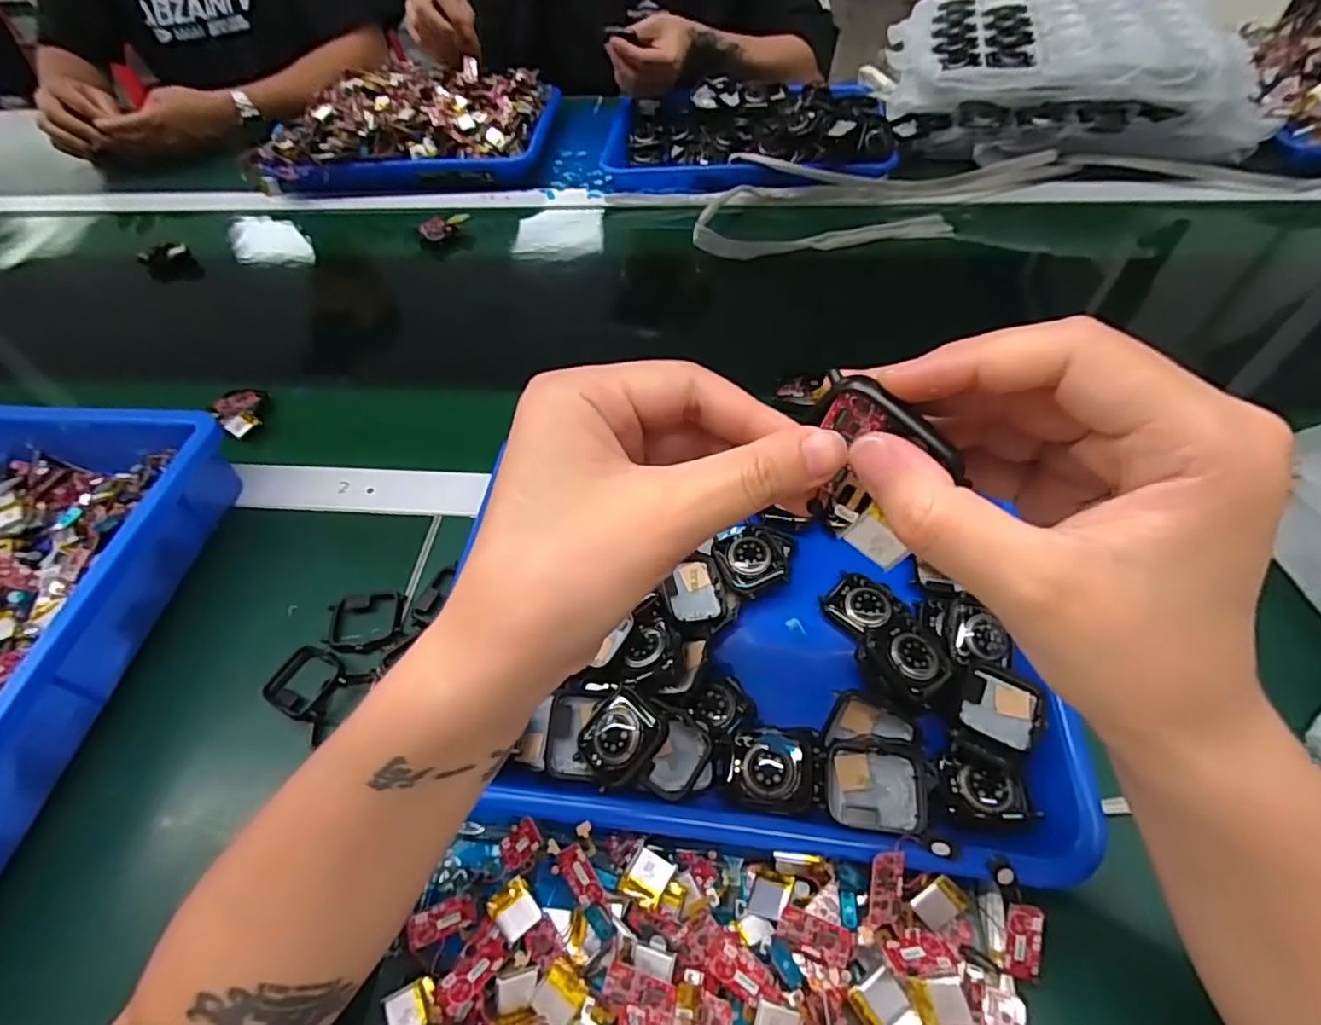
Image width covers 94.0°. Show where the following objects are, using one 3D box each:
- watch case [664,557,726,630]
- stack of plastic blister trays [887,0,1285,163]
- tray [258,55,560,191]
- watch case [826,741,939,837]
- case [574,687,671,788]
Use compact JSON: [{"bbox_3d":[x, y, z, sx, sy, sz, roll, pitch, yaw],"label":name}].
[{"bbox_3d":[0.019,0.046,0.348,0.036,0.011,0.044,-8,57,-19],"label":"watch case"},{"bbox_3d":[0.432,-0.484,0.671,0.350,0.081,0.272,6,54,8],"label":"stack of plastic blister trays"},{"bbox_3d":[-0.310,-0.482,0.752,0.340,0.068,0.202,0,53,4],"label":"tray"},{"bbox_3d":[0.098,0.124,0.278,0.044,0.012,0.036,6,54,8],"label":"watch case"},{"bbox_3d":[-0.019,0.107,0.293,0.036,0.012,0.042,36,91,30],"label":"case"}]

